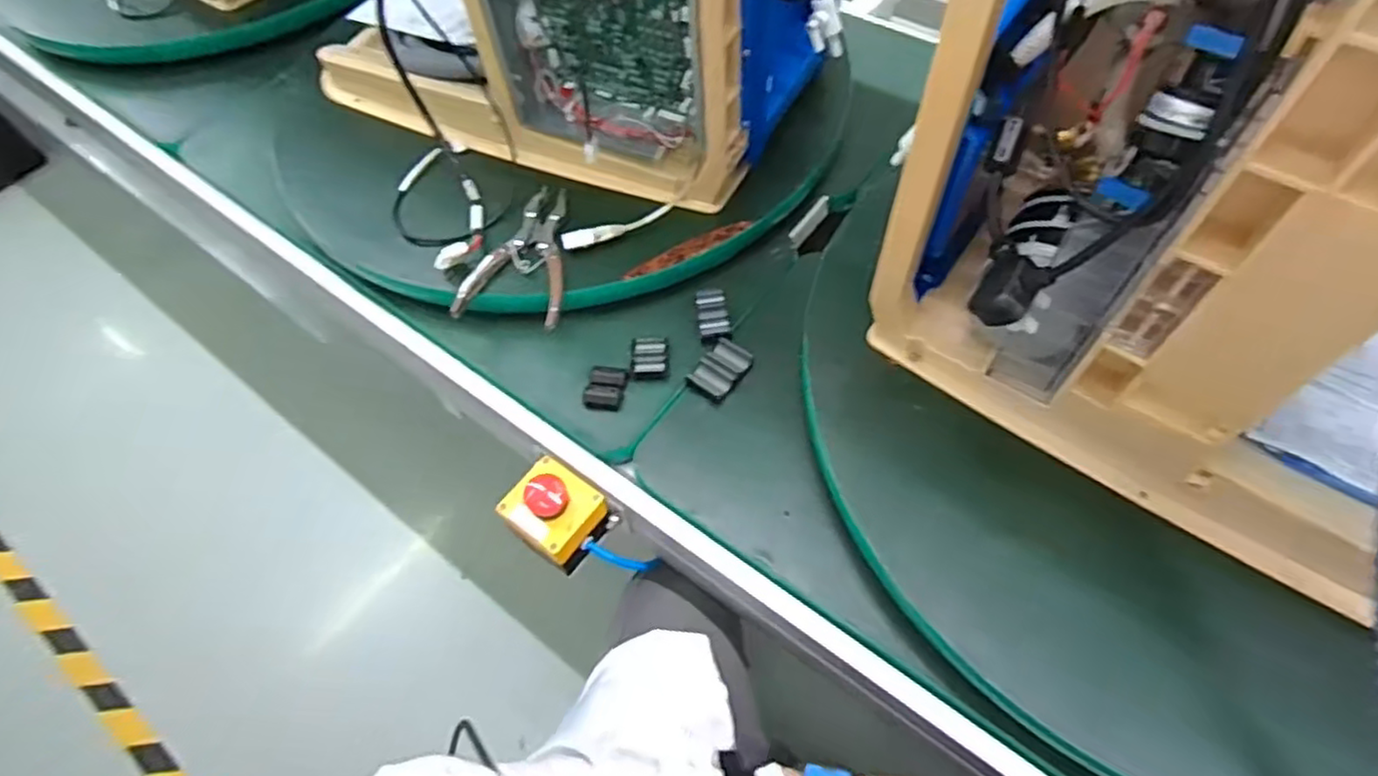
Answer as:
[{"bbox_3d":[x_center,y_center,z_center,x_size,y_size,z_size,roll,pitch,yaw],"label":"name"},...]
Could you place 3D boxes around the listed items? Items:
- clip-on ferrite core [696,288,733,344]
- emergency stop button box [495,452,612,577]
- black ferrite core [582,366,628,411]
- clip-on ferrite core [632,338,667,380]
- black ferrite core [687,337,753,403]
[{"bbox_3d":[0.025,-0.076,0.720,0.032,0.010,0.067,-7,58,0],"label":"clip-on ferrite core"},{"bbox_3d":[-0.129,0.121,0.669,0.084,0.078,0.075,30,65,20],"label":"emergency stop button box"},{"bbox_3d":[-0.082,0.000,0.681,0.037,0.017,0.043,5,59,8],"label":"black ferrite core"},{"bbox_3d":[-0.040,-0.030,0.699,0.033,0.010,0.044,-4,58,2],"label":"clip-on ferrite core"},{"bbox_3d":[0.031,-0.020,0.692,0.043,0.020,0.060,29,65,20],"label":"black ferrite core"}]

